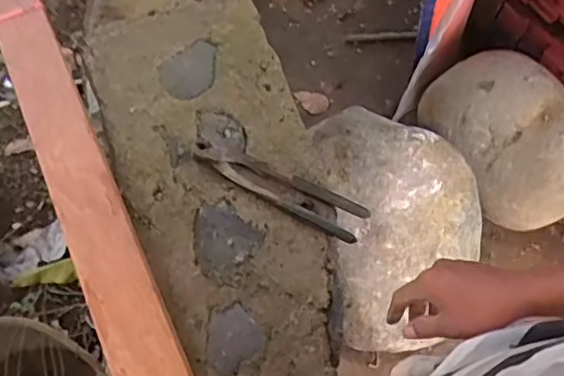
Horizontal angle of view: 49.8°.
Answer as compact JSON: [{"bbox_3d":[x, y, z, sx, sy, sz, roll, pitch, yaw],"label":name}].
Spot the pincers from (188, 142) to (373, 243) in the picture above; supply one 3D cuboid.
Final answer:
[{"bbox_3d":[-0.005,-0.005,0.718,0.217,0.014,0.047,28,67,11],"label":"pincers"}]

